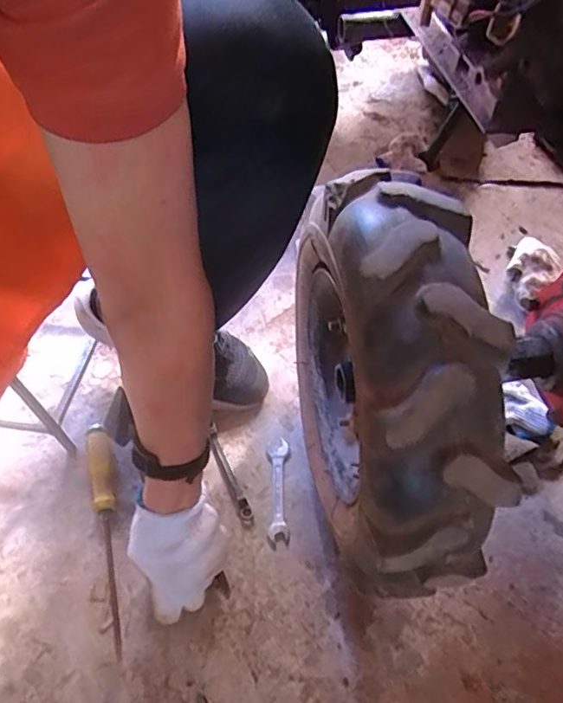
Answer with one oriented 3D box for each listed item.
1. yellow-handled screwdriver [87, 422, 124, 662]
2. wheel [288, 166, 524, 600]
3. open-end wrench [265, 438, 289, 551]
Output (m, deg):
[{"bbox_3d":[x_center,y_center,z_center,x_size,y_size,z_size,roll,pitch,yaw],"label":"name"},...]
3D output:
[{"bbox_3d":[-0.210,0.210,0.624,0.027,0.034,0.260,-11,55,-6],"label":"yellow-handled screwdriver"},{"bbox_3d":[0.093,0.028,0.490,0.124,0.290,0.339,-9,54,-6],"label":"wheel"},{"bbox_3d":[-0.005,0.172,0.656,0.027,0.004,0.134,-1,55,2],"label":"open-end wrench"}]

